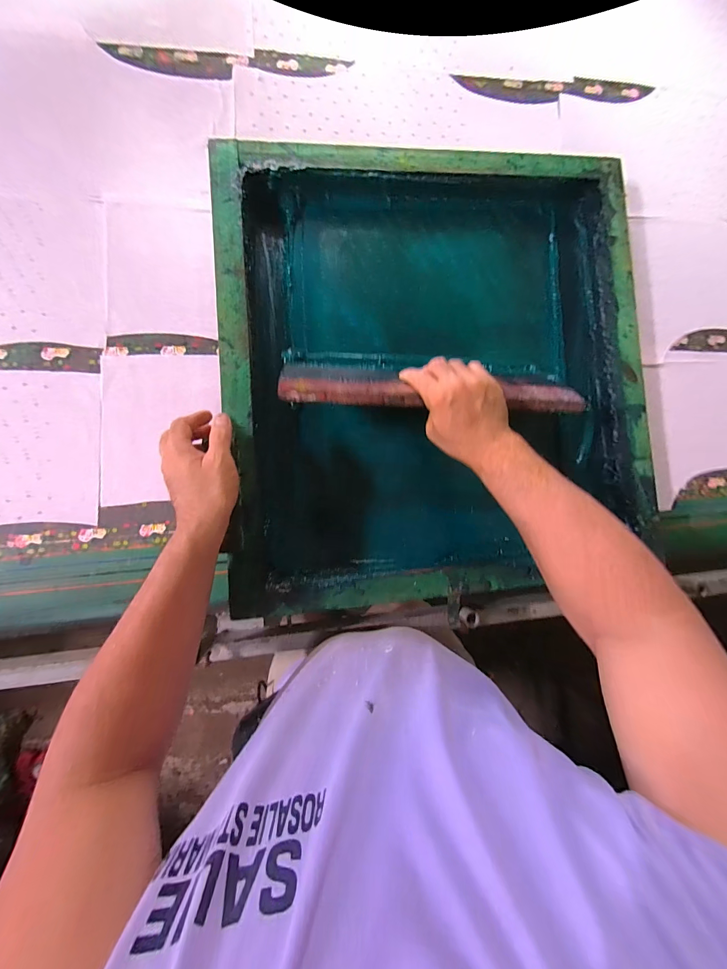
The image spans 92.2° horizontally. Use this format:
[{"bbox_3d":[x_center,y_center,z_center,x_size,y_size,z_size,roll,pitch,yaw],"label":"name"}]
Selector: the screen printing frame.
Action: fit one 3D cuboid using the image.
[{"bbox_3d":[0.117,-0.167,0.523,0.620,0.087,0.647,-4,87,-8],"label":"screen printing frame"}]

